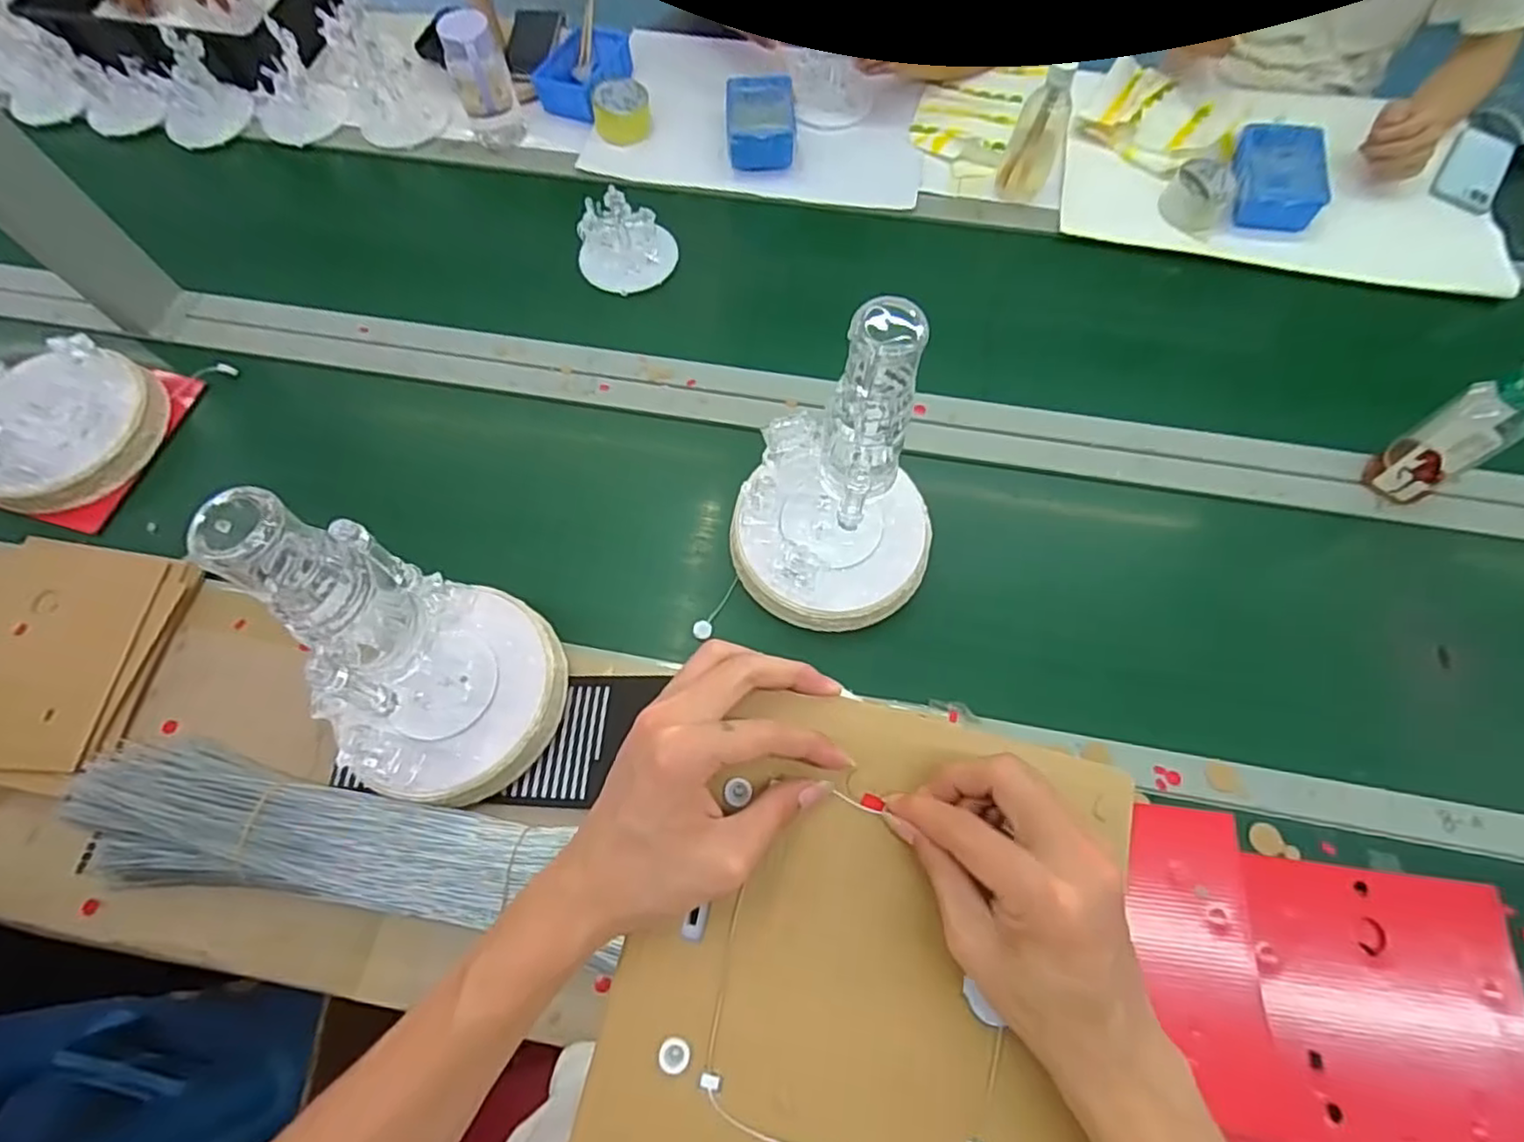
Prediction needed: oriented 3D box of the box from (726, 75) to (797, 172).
[{"bbox_3d":[-0.002,-0.637,0.970,0.096,0.052,0.150,-3,67,0],"label":"box"}]

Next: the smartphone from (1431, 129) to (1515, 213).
[{"bbox_3d":[1.017,-0.575,0.975,0.072,0.011,0.164,32,71,14],"label":"smartphone"}]

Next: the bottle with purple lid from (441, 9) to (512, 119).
[{"bbox_3d":[-0.382,-0.678,0.912,0.071,0.105,0.080,-19,68,-7],"label":"bottle with purple lid"}]

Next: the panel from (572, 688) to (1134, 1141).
[{"bbox_3d":[0.052,0.172,0.310,0.213,0.011,0.218,16,72,-1],"label":"panel"}]

